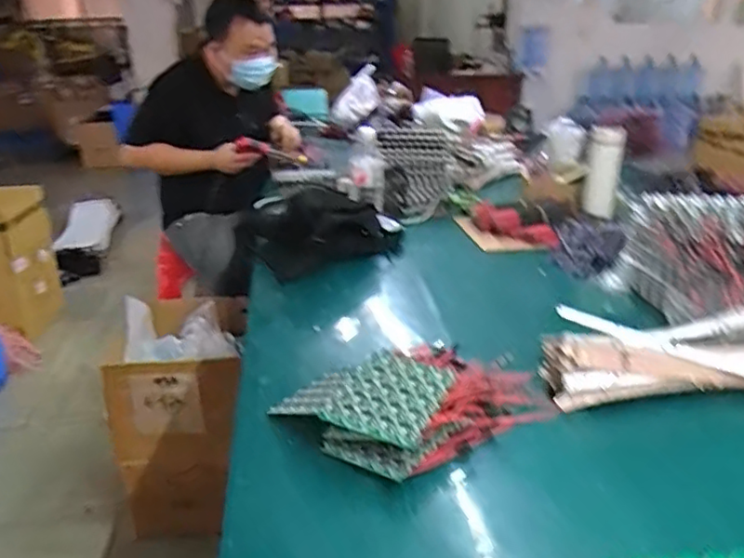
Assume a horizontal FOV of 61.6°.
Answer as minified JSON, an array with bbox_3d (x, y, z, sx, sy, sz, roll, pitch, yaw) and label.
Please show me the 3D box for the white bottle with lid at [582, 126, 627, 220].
[{"bbox_3d":[0.512,-0.241,1.385,0.070,0.179,0.069,8,24,21],"label":"white bottle with lid"}]

